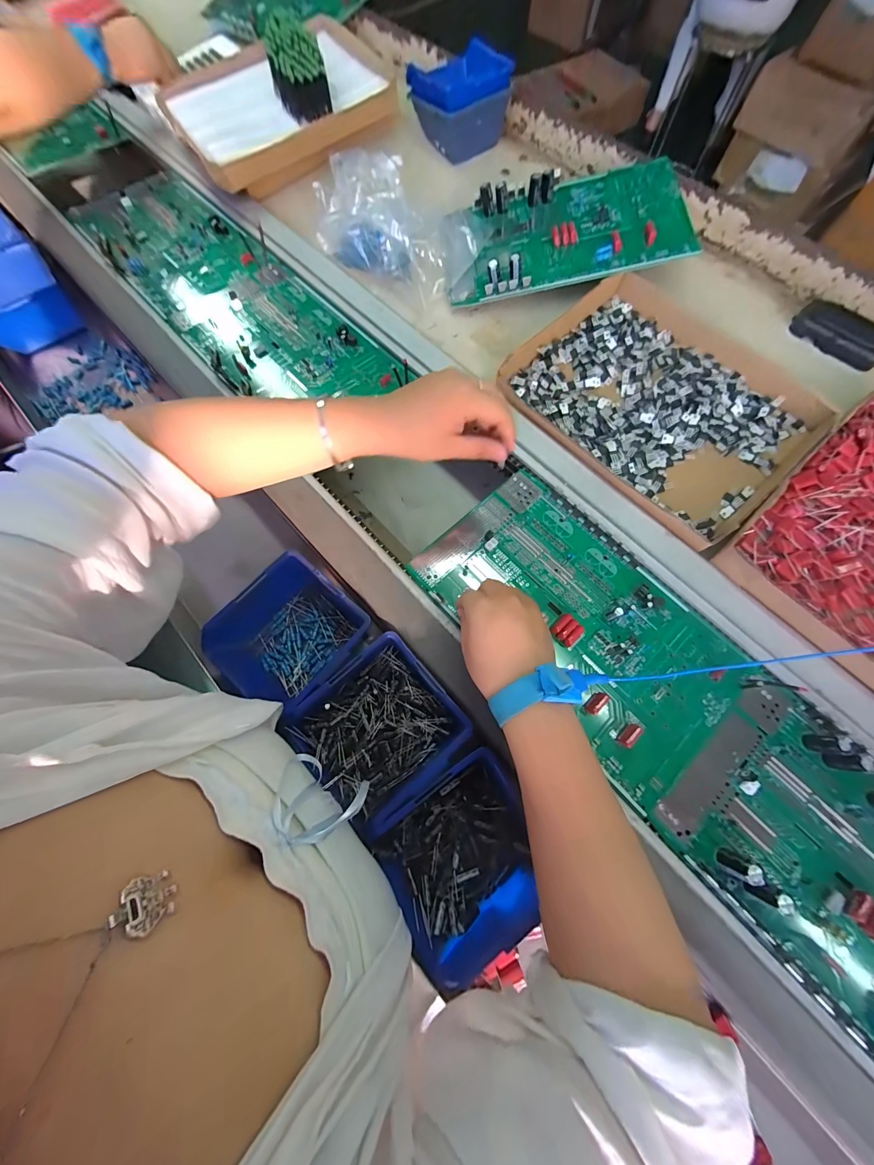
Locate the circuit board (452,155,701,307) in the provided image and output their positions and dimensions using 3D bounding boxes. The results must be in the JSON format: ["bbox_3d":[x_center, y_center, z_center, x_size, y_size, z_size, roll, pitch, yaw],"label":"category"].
[{"bbox_3d":[0.167,-0.478,0.495,0.305,0.047,0.193,-6,73,10],"label":"circuit board"}]

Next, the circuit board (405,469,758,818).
[{"bbox_3d":[0.137,0.036,0.367,0.175,0.018,0.308,-39,75,-16],"label":"circuit board"}]

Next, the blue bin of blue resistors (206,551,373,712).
[{"bbox_3d":[-0.148,0.058,0.377,0.122,0.067,0.138,41,72,12],"label":"blue bin of blue resistors"}]

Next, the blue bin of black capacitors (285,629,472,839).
[{"bbox_3d":[-0.052,0.134,0.343,0.124,0.061,0.123,-38,75,-15],"label":"blue bin of black capacitors"}]

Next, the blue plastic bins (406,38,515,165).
[{"bbox_3d":[0.034,-0.746,0.578,0.131,0.093,0.124,-20,71,-10],"label":"blue plastic bins"}]

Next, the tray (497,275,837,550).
[{"bbox_3d":[0.260,-0.215,0.436,0.234,0.033,0.307,-38,75,-16],"label":"tray"}]

